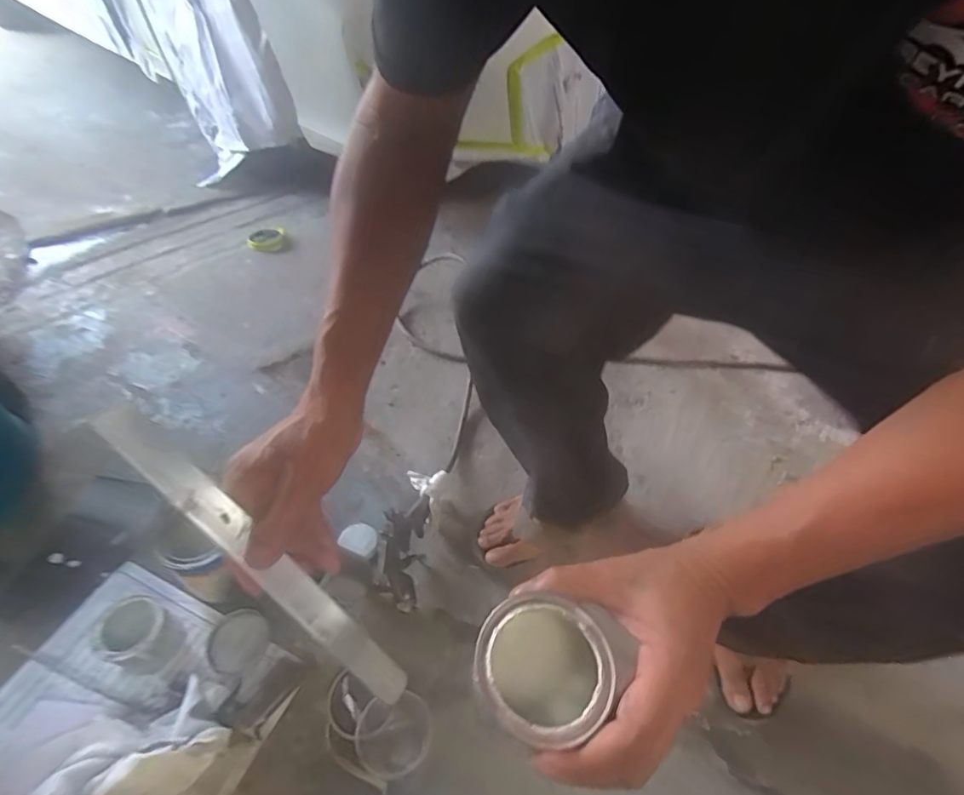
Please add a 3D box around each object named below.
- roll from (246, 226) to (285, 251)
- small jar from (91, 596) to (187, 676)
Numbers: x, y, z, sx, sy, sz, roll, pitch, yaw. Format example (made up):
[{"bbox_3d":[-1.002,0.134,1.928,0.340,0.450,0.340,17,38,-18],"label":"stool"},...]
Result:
[{"bbox_3d":[-0.585,-0.427,1.349,0.094,0.021,0.094,1,48,-1],"label":"roll"},{"bbox_3d":[-0.427,0.298,0.627,0.074,0.075,0.071,3,45,-3],"label":"small jar"}]

